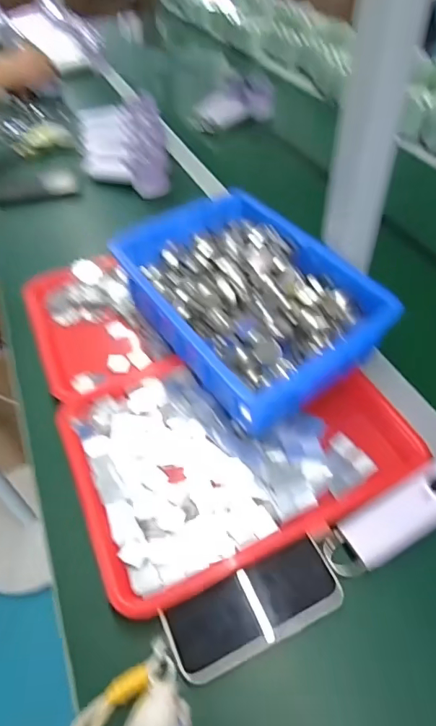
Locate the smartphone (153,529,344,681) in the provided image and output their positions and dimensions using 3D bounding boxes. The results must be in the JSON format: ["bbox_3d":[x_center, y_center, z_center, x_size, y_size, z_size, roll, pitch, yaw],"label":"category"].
[{"bbox_3d":[0.031,0.210,0.395,0.149,0.013,0.062,-21,52,-15],"label":"smartphone"}]

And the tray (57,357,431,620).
[{"bbox_3d":[0.018,0.080,0.500,0.330,0.026,0.249,-20,52,-15],"label":"tray"}]

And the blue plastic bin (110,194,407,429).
[{"bbox_3d":[0.026,-0.078,0.561,0.206,0.092,0.293,-28,54,-20],"label":"blue plastic bin"}]

